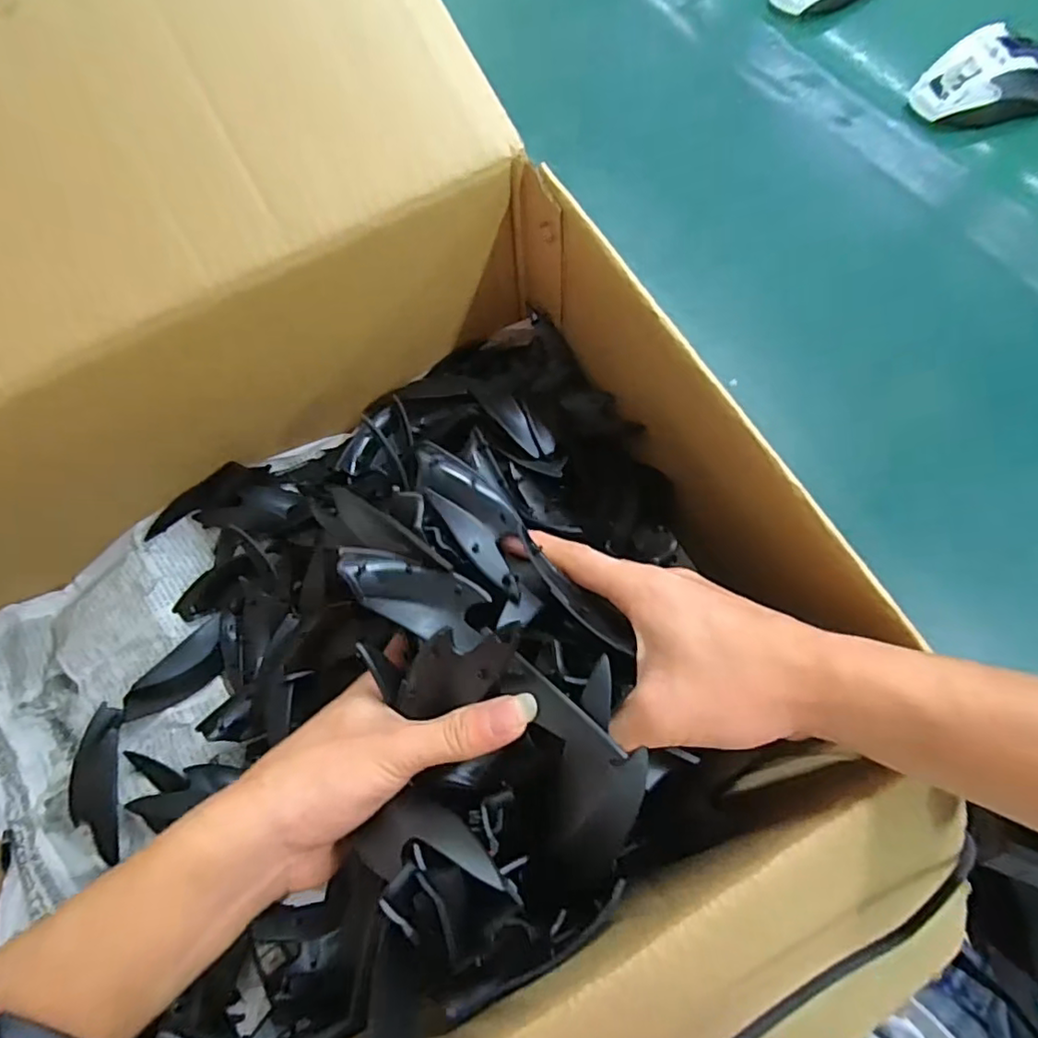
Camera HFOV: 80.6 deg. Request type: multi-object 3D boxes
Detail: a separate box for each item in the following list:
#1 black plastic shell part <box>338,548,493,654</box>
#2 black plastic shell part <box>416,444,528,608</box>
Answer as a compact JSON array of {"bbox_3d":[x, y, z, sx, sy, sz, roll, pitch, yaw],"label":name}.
[{"bbox_3d":[-0.051,0.034,0.287,0.076,0.011,0.032,21,72,9],"label":"black plastic shell part"},{"bbox_3d":[-0.021,-0.004,0.313,0.035,0.021,0.097,-34,72,-10],"label":"black plastic shell part"}]

